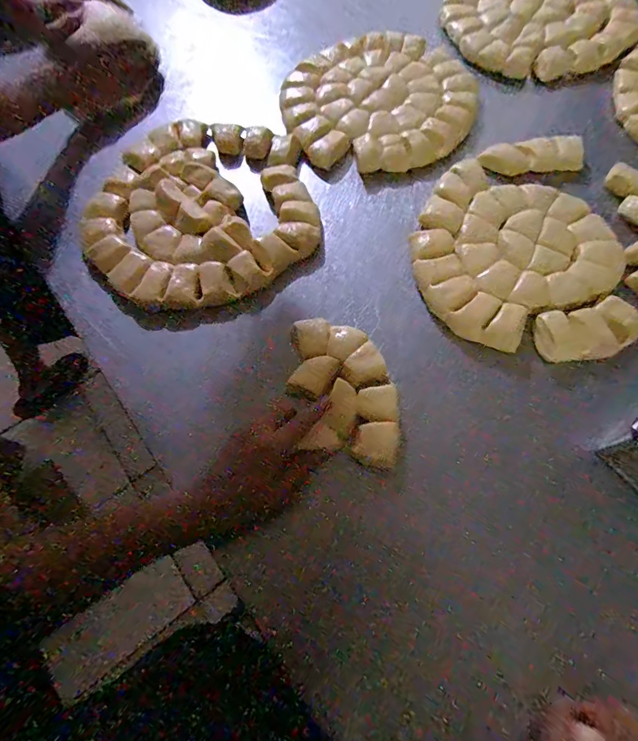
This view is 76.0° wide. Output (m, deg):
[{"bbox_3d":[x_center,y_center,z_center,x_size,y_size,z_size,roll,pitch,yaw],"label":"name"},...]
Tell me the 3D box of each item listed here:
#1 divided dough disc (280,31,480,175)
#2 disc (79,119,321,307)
[{"bbox_3d":[0.081,-0.382,0.577,0.256,0.026,0.247,-1,67,2],"label":"divided dough disc"},{"bbox_3d":[-0.156,-0.196,0.508,0.262,0.035,0.279,-41,72,-14],"label":"disc"}]

